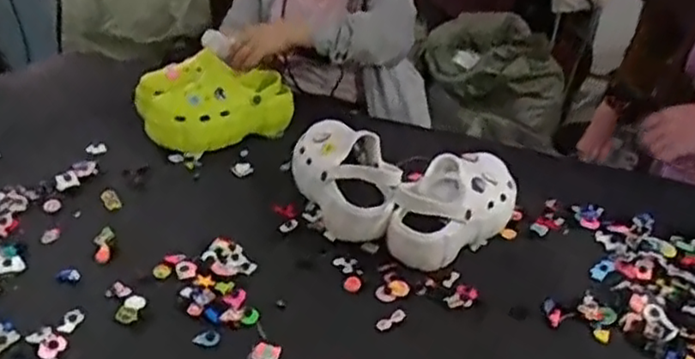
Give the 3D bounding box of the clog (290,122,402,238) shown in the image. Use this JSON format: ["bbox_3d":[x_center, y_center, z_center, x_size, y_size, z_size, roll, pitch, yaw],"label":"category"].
[{"bbox_3d":[-0.006,-0.003,1.008,0.122,0.114,0.231,-5,33,-16],"label":"clog"}]

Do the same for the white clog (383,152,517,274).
[{"bbox_3d":[0.164,0.036,0.984,0.107,0.108,0.235,26,37,30],"label":"white clog"}]

